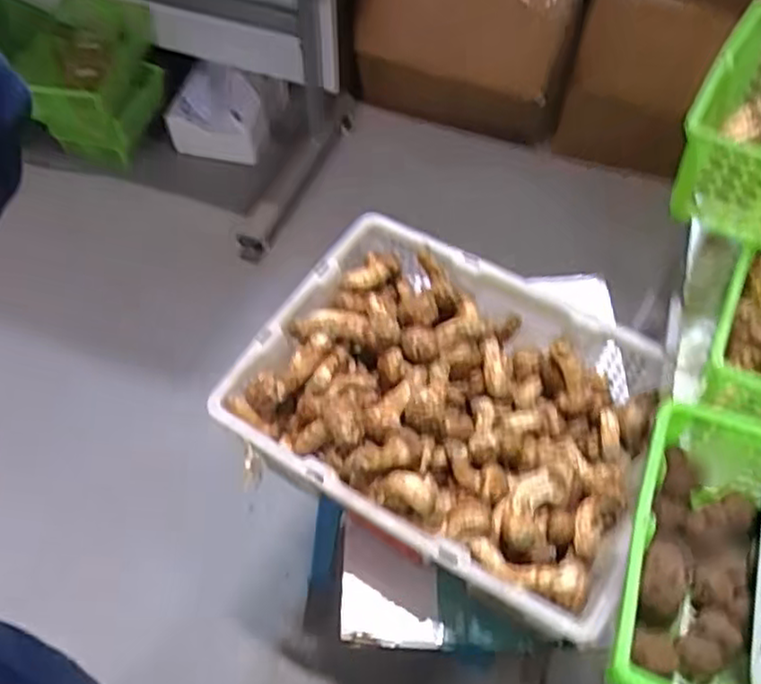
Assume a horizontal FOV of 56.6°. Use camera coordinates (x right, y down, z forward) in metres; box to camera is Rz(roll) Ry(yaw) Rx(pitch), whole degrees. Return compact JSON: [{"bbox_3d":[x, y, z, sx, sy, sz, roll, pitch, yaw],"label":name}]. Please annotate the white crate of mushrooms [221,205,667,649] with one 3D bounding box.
[{"bbox_3d":[0.073,0.073,0.873,0.449,0.114,0.370,27,60,16],"label":"white crate of mushrooms"}]

